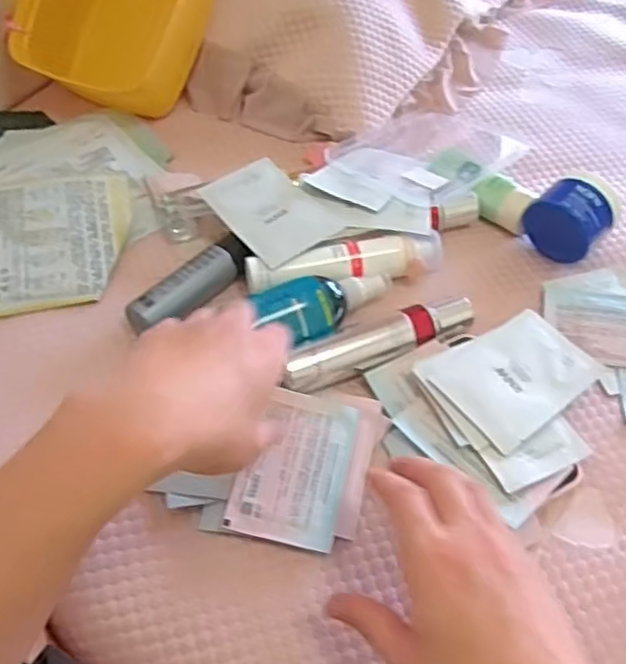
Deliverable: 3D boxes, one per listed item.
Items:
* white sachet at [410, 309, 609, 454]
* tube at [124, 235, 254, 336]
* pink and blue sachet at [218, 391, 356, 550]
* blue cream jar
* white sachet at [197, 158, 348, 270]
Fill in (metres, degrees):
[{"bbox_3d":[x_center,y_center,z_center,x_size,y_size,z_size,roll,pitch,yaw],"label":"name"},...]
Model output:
[{"bbox_3d":[0.162,0.031,0.534,0.126,0.007,0.095,-31,61,-27],"label":"white sachet"},{"bbox_3d":[-0.106,-0.040,0.577,0.033,0.027,0.127,35,59,22],"label":"tube"},{"bbox_3d":[-0.012,0.097,0.484,0.076,0.004,0.115,15,55,1],"label":"pink and blue sachet"},{"bbox_3d":[0.240,-0.106,0.621,0.045,0.071,0.072,-38,63,-26],"label":"blue cream jar"},{"bbox_3d":[-0.042,-0.115,0.621,0.084,0.011,0.128,-31,60,-23],"label":"white sachet"}]

